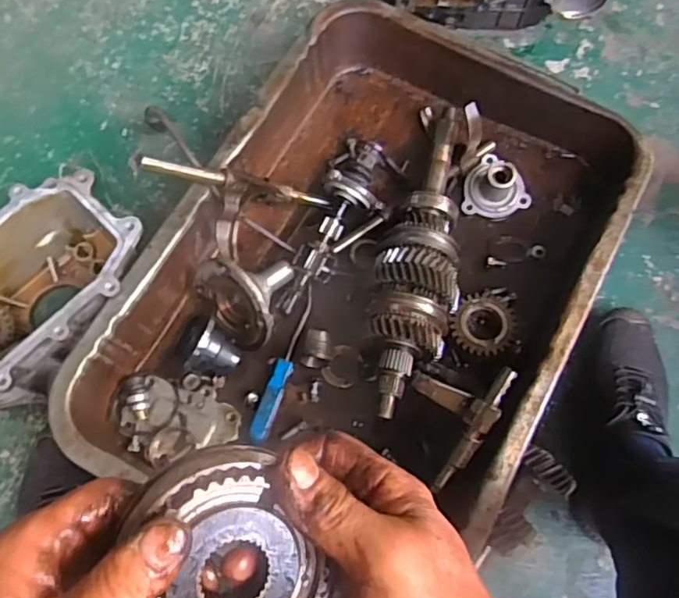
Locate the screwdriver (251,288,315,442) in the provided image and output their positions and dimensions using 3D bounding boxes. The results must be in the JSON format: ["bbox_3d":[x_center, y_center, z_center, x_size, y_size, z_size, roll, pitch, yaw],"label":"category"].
[{"bbox_3d":[-0.063,0.076,0.715,0.019,0.026,0.180,19,73,6],"label":"screwdriver"}]

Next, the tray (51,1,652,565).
[{"bbox_3d":[0.038,-0.029,0.723,0.450,0.124,0.618,26,74,8],"label":"tray"}]

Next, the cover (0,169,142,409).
[{"bbox_3d":[-0.341,0.003,0.689,0.270,0.117,0.161,-43,77,-12],"label":"cover"}]

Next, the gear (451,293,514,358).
[{"bbox_3d":[0.170,0.025,0.721,0.070,0.027,0.083,36,76,11],"label":"gear"}]

